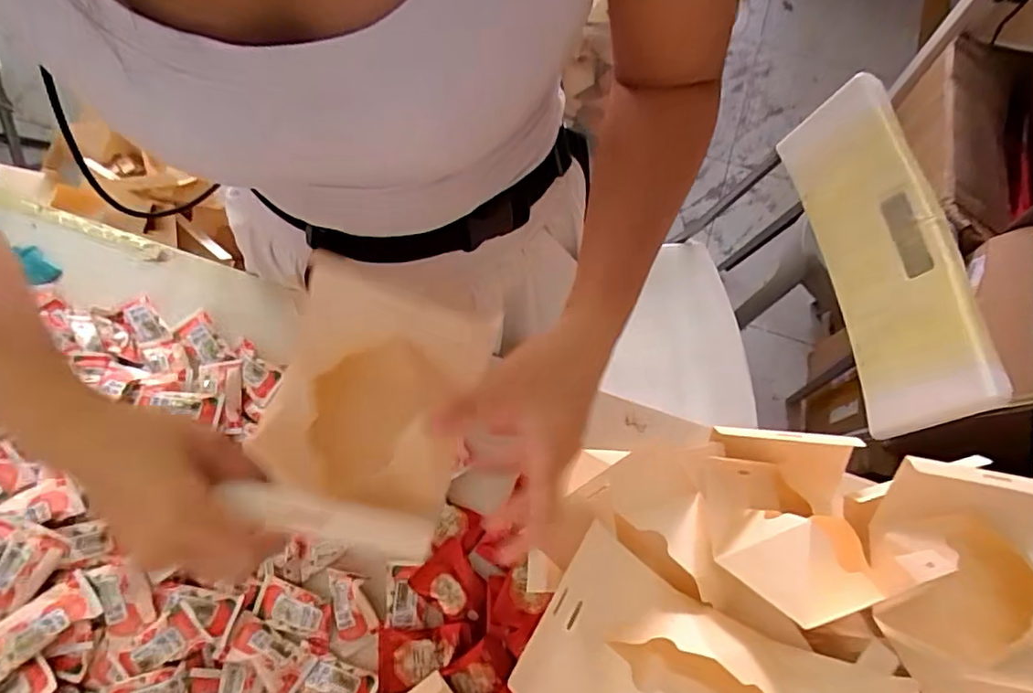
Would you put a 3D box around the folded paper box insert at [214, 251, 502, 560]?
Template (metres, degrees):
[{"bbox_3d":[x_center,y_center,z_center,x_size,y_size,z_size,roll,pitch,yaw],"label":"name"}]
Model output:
[{"bbox_3d":[-0.088,0.031,0.343,0.119,0.049,0.157,15,69,4],"label":"folded paper box insert"}]

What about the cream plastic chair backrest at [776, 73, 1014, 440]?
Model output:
[{"bbox_3d":[0.418,-0.112,0.684,0.034,0.137,0.408,6,66,-26],"label":"cream plastic chair backrest"}]

